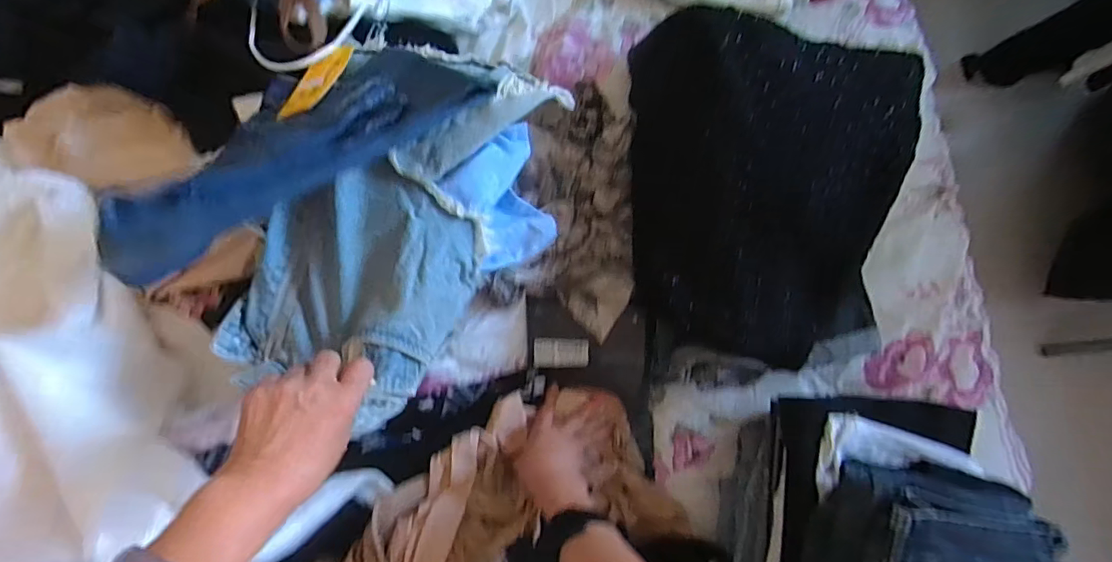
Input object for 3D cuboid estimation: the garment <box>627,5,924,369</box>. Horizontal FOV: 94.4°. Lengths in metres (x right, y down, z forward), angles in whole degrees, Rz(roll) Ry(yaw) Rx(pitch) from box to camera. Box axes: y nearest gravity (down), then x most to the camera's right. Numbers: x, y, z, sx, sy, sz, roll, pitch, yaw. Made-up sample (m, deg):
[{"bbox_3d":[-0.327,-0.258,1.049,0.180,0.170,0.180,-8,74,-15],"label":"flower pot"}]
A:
[{"bbox_3d":[0.244,-0.098,0.616,0.286,0.176,0.384,2,83,-6],"label":"garment"}]

